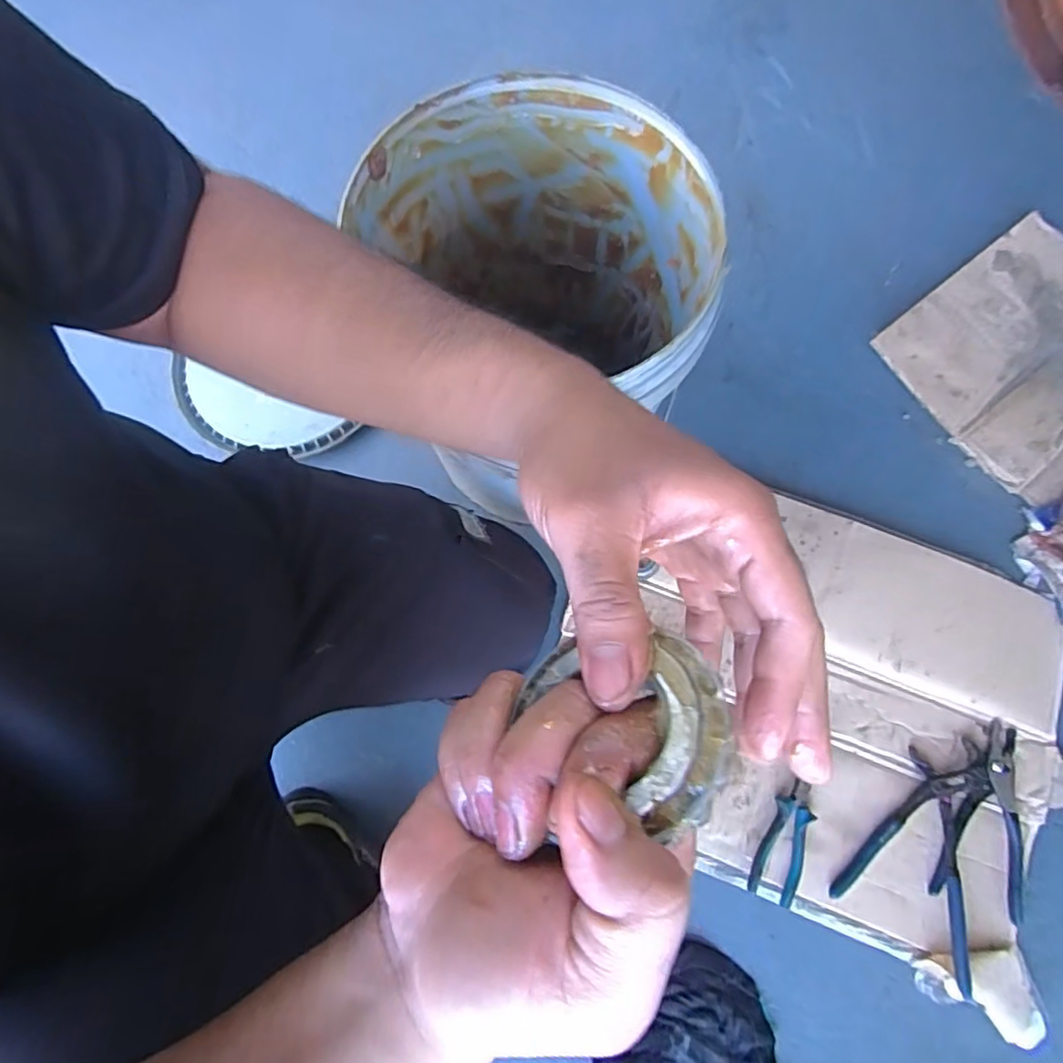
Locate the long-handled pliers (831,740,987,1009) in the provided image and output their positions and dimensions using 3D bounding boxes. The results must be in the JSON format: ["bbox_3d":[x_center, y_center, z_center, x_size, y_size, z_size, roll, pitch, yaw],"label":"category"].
[{"bbox_3d":[0.474,0.359,0.705,0.154,0.015,0.244,35,74,11],"label":"long-handled pliers"}]

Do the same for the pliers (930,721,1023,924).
[{"bbox_3d":[0.530,0.325,0.704,0.102,0.012,0.203,22,77,6],"label":"pliers"}]

